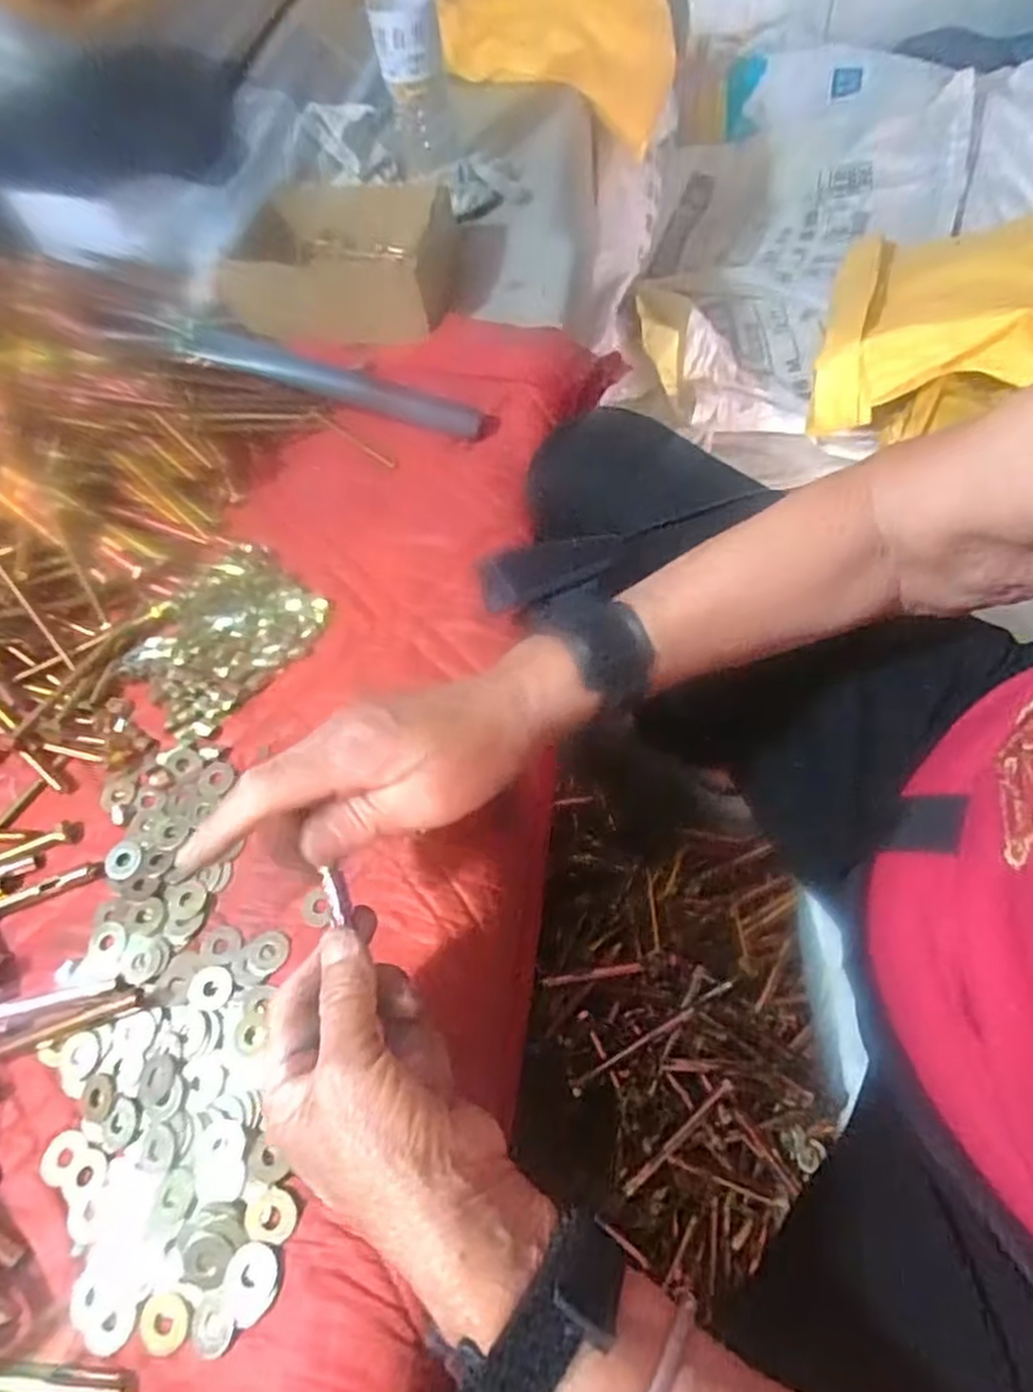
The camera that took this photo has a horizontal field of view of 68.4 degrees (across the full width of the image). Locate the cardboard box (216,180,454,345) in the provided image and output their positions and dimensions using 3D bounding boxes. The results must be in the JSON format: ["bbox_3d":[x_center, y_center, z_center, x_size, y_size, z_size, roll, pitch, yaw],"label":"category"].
[{"bbox_3d":[-0.166,-0.395,0.693,0.210,0.066,0.159,0,58,9],"label":"cardboard box"}]

